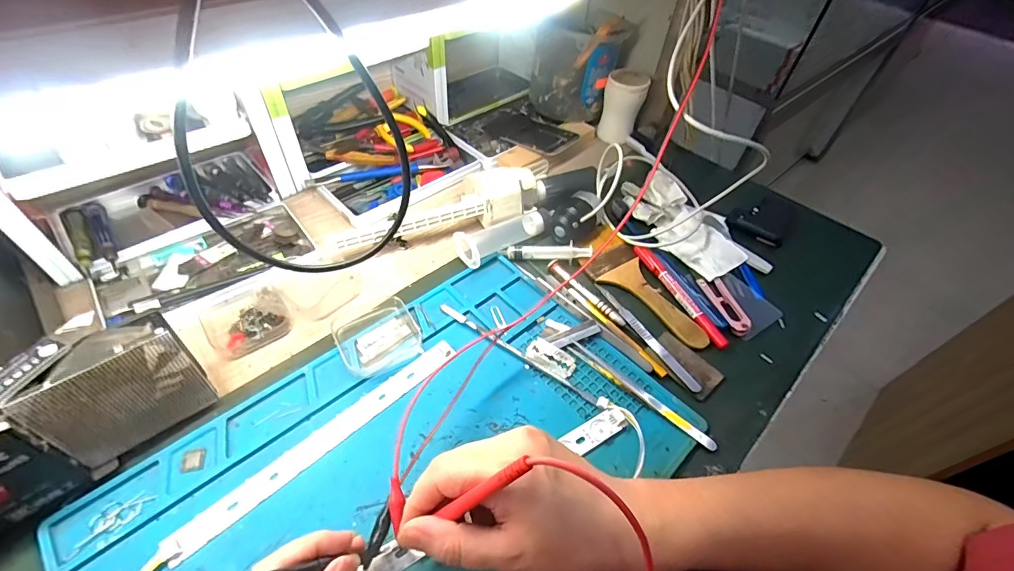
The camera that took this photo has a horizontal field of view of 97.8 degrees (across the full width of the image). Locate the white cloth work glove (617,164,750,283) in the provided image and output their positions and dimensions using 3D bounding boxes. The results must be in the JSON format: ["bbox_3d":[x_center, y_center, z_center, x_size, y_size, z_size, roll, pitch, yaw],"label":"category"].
[{"bbox_3d":[0.198,-0.076,0.495,0.089,0.018,0.153,-25,56,-25],"label":"white cloth work glove"}]

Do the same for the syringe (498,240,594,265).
[{"bbox_3d":[0.041,-0.035,0.448,0.086,0.019,0.014,4,49,-2],"label":"syringe"}]

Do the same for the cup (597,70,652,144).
[{"bbox_3d":[0.152,-0.240,0.591,0.049,0.081,0.048,3,49,-3],"label":"cup"}]

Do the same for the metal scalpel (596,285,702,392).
[{"bbox_3d":[0.124,0.041,0.397,0.010,0.004,0.132,-20,54,-22],"label":"metal scalpel"}]

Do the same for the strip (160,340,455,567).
[{"bbox_3d":[-0.126,0.106,0.321,0.216,0.004,0.018,-35,61,-30],"label":"strip"}]

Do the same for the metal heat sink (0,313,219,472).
[{"bbox_3d":[-0.248,0.070,0.289,0.027,0.088,0.080,38,56,24],"label":"metal heat sink"}]

